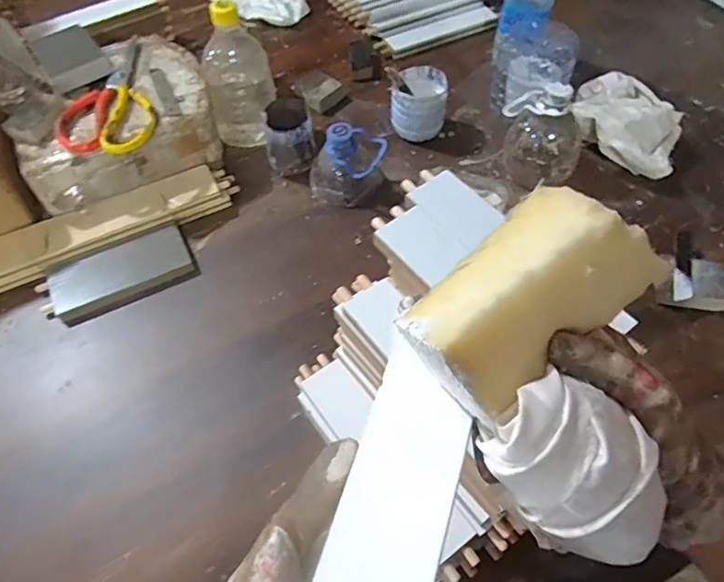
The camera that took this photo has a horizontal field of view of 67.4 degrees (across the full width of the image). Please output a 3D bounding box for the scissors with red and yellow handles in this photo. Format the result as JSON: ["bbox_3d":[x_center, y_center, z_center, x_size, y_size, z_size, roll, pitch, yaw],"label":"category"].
[{"bbox_3d":[-0.308,-0.238,0.660,0.106,0.021,0.198,-13,57,-7],"label":"scissors with red and yellow handles"}]

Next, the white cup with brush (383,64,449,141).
[{"bbox_3d":[0.075,-0.254,0.739,0.073,0.079,0.080,-1,57,1],"label":"white cup with brush"}]

